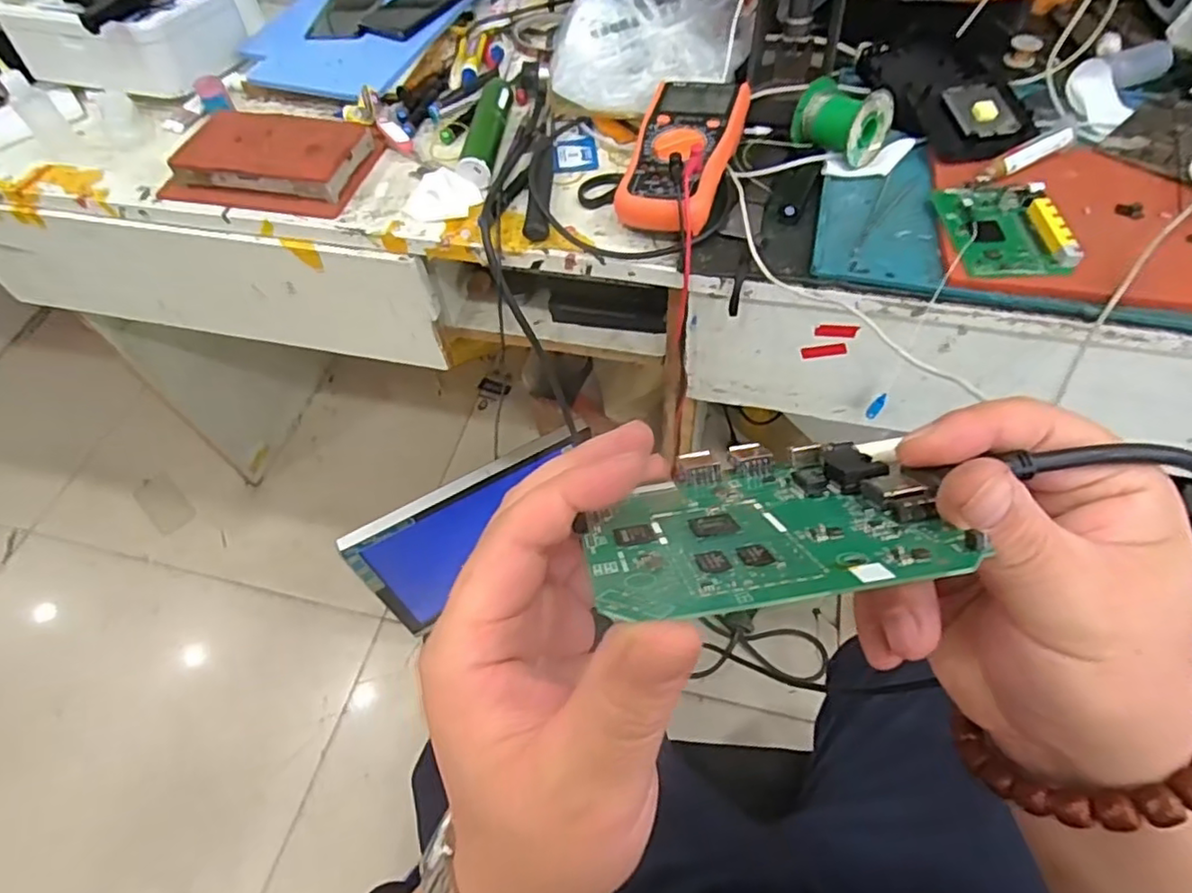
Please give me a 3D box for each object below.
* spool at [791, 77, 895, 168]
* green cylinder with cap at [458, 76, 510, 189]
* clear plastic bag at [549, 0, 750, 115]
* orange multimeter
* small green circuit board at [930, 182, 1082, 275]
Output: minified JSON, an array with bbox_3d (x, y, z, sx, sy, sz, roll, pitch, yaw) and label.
[{"bbox_3d":[0.225,-0.298,0.584,0.060,0.056,0.075,-35,61,-18],"label":"spool"},{"bbox_3d":[-0.111,-0.329,0.653,0.029,0.026,0.162,4,57,6],"label":"green cylinder with cap"},{"bbox_3d":[0.054,-0.421,0.661,0.193,0.077,0.146,3,57,6],"label":"clear plastic bag"},{"bbox_3d":[0.081,-0.264,0.582,0.088,0.057,0.196,12,59,12],"label":"orange multimeter"},{"bbox_3d":[0.336,-0.181,0.526,0.082,0.018,0.116,-3,57,2],"label":"small green circuit board"}]

